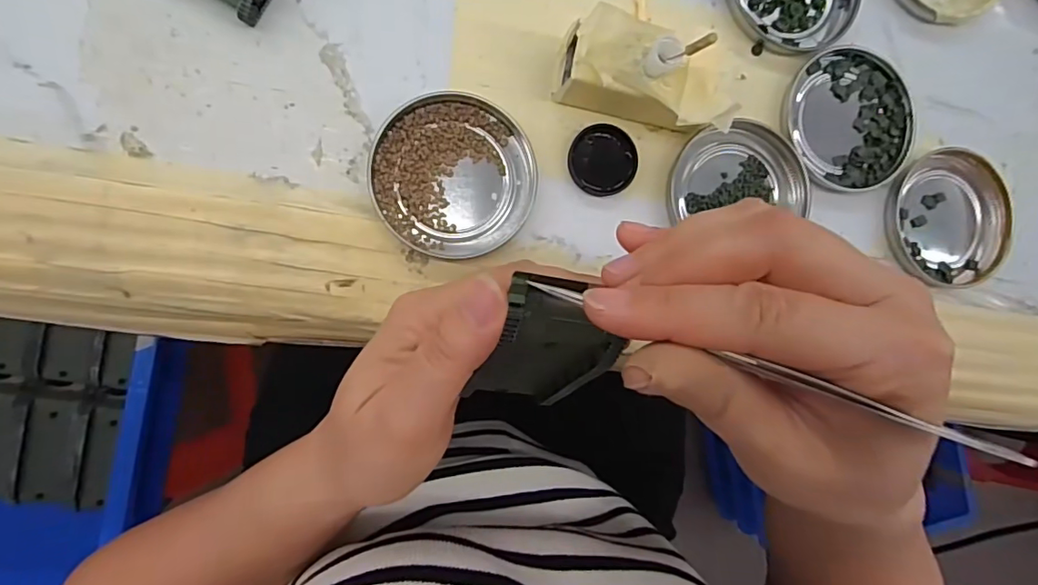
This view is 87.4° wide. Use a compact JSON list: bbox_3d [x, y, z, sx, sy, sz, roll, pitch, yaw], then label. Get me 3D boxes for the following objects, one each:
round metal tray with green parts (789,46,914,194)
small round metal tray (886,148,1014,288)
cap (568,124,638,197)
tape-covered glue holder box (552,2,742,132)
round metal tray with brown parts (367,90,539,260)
[{"bbox_3d":[0.188,-0.098,0.307,0.074,0.006,0.079,0,90,-10],"label":"round metal tray with green parts"},{"bbox_3d":[0.251,-0.044,0.318,0.079,0.009,0.077,0,90,-10],"label":"small round metal tray"},{"bbox_3d":[0.044,-0.068,0.280,0.035,0.010,0.036,0,90,-10],"label":"cap"},{"bbox_3d":[0.063,-0.104,0.266,0.088,0.044,0.042,14,88,-9],"label":"tape-covered glue holder box"},{"bbox_3d":[-0.031,-0.059,0.269,0.078,0.006,0.080,0,90,-10],"label":"round metal tray with brown parts"}]

